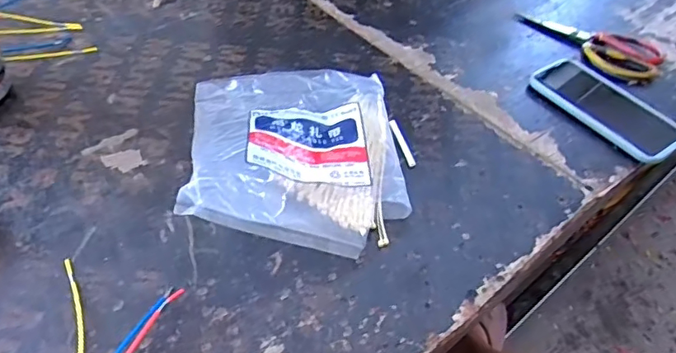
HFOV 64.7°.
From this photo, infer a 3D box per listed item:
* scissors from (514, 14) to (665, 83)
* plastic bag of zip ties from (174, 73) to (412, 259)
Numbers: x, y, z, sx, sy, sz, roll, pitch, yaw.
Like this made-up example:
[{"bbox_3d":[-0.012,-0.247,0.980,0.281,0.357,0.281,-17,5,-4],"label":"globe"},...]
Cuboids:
[{"bbox_3d":[0.343,-0.190,0.726,0.196,0.020,0.100,36,55,25],"label":"scissors"},{"bbox_3d":[-0.037,-0.039,0.513,0.198,0.066,0.245,-3,48,-7],"label":"plastic bag of zip ties"}]

